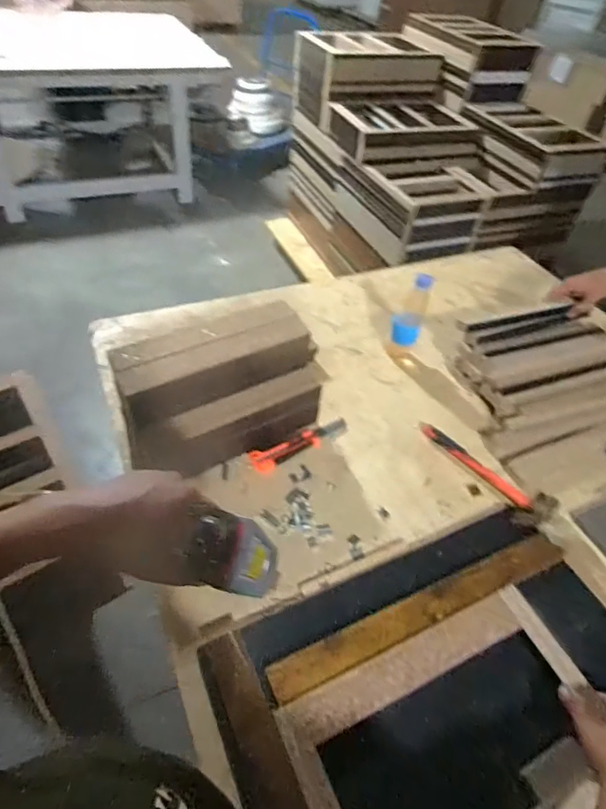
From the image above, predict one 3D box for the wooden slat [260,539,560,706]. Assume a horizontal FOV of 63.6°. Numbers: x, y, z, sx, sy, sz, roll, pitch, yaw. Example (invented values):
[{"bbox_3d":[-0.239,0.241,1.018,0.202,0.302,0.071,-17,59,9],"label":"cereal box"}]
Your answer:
[{"bbox_3d":[0.182,0.285,0.685,0.485,0.028,0.046,-17,51,-21],"label":"wooden slat"}]

